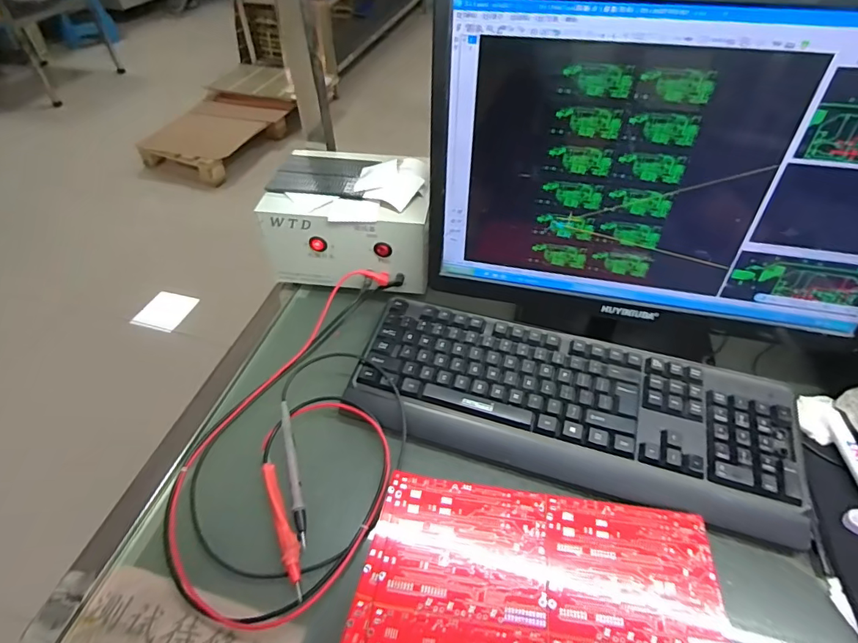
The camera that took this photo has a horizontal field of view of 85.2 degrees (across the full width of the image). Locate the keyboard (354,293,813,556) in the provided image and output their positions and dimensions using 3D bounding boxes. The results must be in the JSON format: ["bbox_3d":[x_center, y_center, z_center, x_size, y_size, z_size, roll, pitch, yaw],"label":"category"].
[{"bbox_3d":[0.138,0.080,0.477,0.429,0.031,0.158,13,49,12],"label":"keyboard"}]

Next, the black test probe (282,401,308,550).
[{"bbox_3d":[-0.129,0.139,0.442,0.010,0.015,0.139,-13,49,-11],"label":"black test probe"}]

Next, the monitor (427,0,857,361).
[{"bbox_3d":[0.216,-0.105,0.434,0.427,0.336,0.083,6,48,6],"label":"monitor"}]

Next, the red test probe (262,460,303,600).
[{"bbox_3d":[-0.127,0.180,0.412,0.015,0.011,0.121,-19,50,-16],"label":"red test probe"}]

